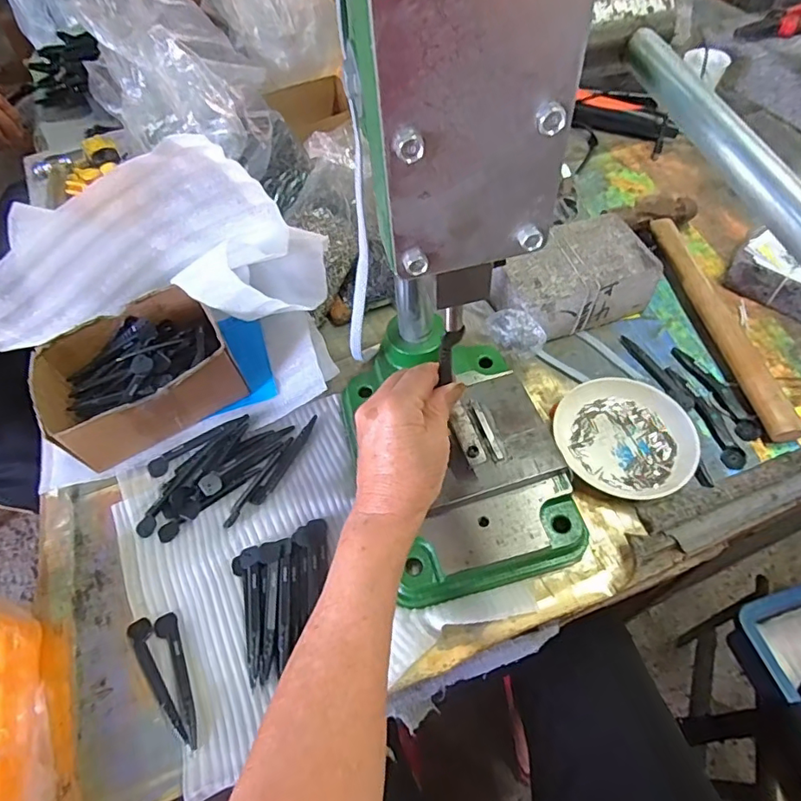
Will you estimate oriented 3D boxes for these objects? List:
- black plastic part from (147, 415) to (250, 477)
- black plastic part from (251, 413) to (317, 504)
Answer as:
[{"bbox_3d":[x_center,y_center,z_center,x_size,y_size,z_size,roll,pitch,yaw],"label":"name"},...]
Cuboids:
[{"bbox_3d":[-0.191,0.037,0.492,0.098,0.004,0.019,-30,59,-17],"label":"black plastic part"},{"bbox_3d":[-0.106,0.054,0.485,0.014,0.005,0.099,21,59,18],"label":"black plastic part"}]

